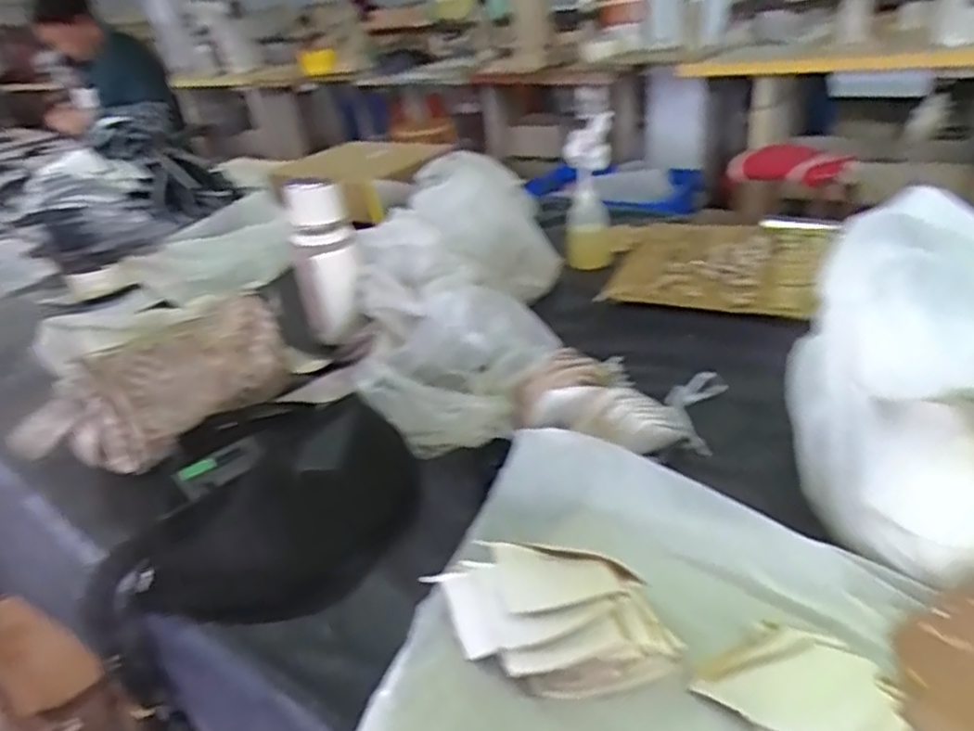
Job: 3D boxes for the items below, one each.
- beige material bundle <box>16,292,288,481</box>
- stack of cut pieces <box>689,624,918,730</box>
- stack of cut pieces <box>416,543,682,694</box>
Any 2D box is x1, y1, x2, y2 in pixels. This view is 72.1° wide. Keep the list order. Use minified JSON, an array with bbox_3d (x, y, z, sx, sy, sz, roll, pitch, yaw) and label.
[{"bbox_3d":[-0.348,0.019,0.749,0.100,0.108,0.299,17,39,35],"label":"beige material bundle"},{"bbox_3d":[0.198,0.202,0.395,0.092,0.017,0.117,-20,33,-20],"label":"stack of cut pieces"},{"bbox_3d":[0.040,0.166,0.465,0.178,0.038,0.100,6,33,21],"label":"stack of cut pieces"}]

